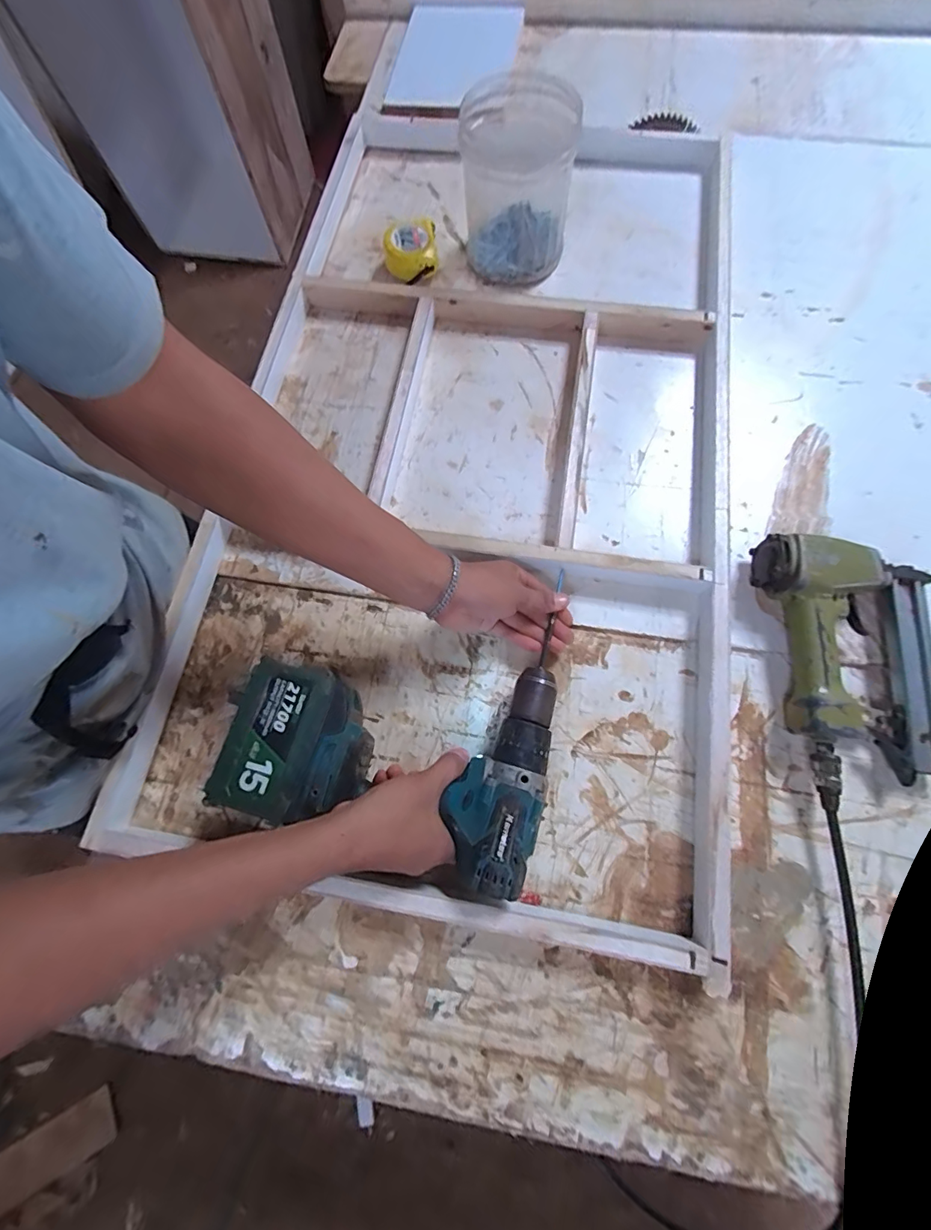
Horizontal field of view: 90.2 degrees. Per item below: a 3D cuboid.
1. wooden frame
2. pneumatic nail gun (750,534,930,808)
[{"bbox_3d":[0.016,-0.250,0.579,0.586,0.043,1.109,9,73,5],"label":"wooden frame"},{"bbox_3d":[0.379,0.043,0.441,0.163,0.062,0.241,-2,72,2],"label":"pneumatic nail gun"}]

